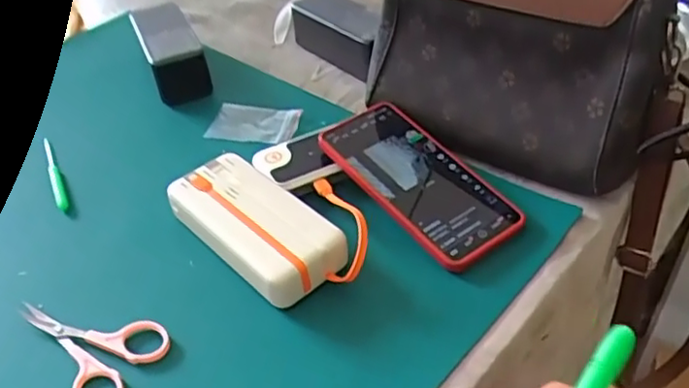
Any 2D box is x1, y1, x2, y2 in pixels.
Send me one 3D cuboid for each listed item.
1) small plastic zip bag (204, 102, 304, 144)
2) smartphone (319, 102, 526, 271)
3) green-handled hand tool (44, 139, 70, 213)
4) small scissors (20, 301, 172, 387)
[{"bbox_3d":[-0.084,-0.063,0.583,0.081,0.008,0.048,9,55,19],"label":"small plastic zip bag"},{"bbox_3d":[0.055,-0.014,0.489,0.078,0.010,0.163,-31,57,-22],"label":"smartphone"},{"bbox_3d":[-0.251,-0.019,0.551,0.010,0.009,0.109,-23,44,-18],"label":"green-handled hand tool"},{"bbox_3d":[-0.168,0.095,0.418,0.106,0.008,0.066,23,48,28],"label":"small scissors"}]

